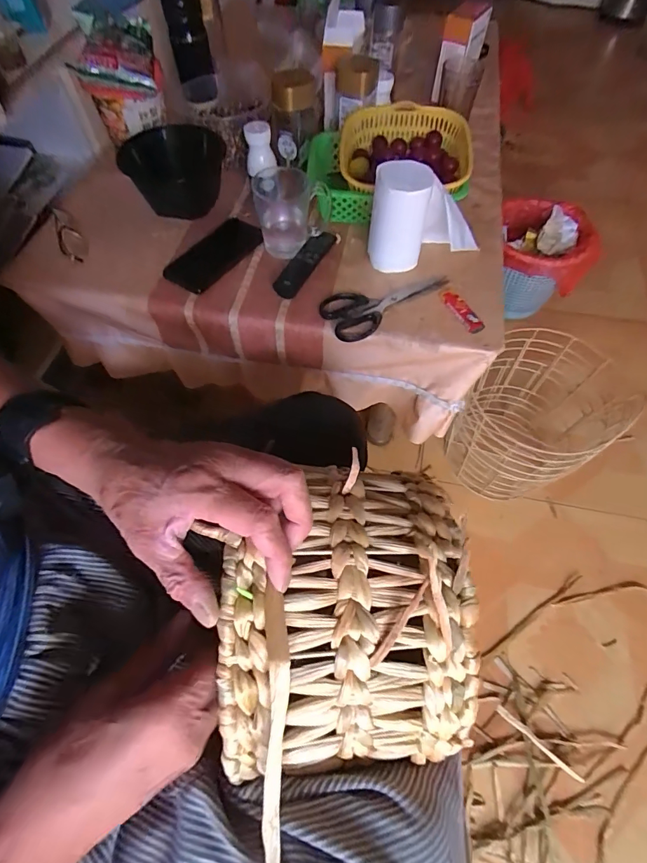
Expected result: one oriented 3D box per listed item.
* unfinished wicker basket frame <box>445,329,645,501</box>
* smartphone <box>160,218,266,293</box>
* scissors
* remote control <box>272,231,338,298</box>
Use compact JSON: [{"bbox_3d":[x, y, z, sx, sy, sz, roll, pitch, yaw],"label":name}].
[{"bbox_3d":[0.399,-0.011,0.854,0.246,0.266,0.265,33,65,18],"label":"unfinished wicker basket frame"},{"bbox_3d":[-0.167,-0.272,0.650,0.076,0.015,0.154,35,66,18],"label":"smartphone"},{"bbox_3d":[0.087,-0.197,0.607,0.192,0.019,0.086,-34,65,-18],"label":"scissors"},{"bbox_3d":[-0.027,-0.257,0.633,0.044,0.018,0.150,23,63,13],"label":"remote control"}]

